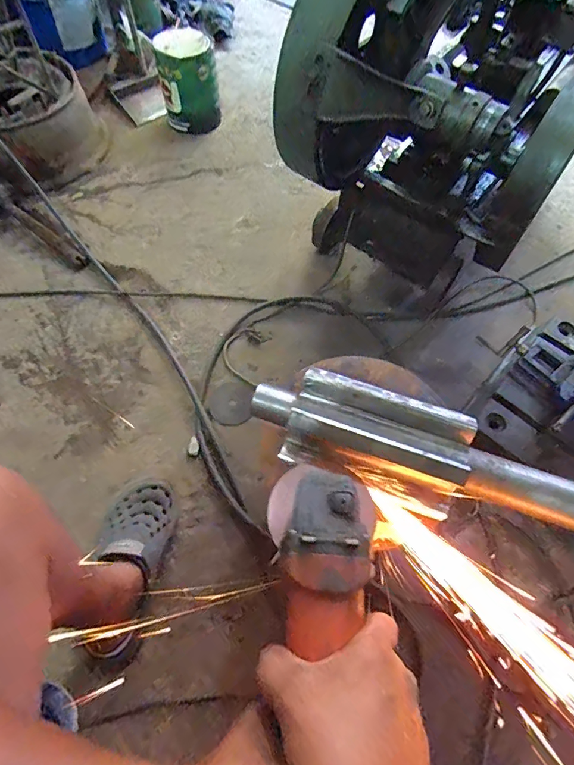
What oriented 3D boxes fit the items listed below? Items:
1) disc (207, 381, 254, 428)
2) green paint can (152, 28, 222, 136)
[{"bbox_3d":[-0.114,0.041,0.846,0.088,0.004,0.093,-3,69,7],"label":"disc"},{"bbox_3d":[-0.280,-0.870,1.196,0.156,0.196,0.146,-7,64,-3],"label":"green paint can"}]

